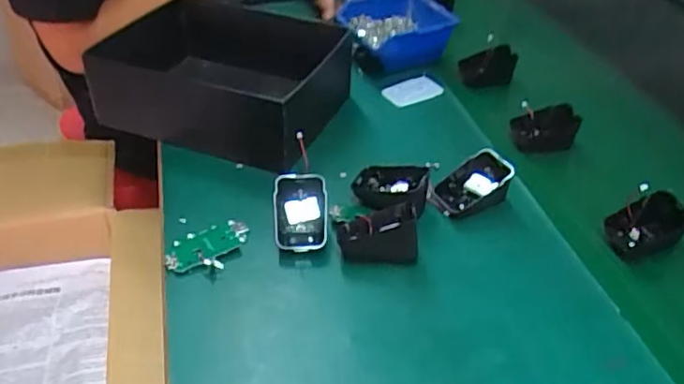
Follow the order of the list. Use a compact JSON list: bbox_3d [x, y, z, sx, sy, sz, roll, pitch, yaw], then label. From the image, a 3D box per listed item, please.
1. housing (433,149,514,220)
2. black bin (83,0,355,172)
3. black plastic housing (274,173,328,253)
[{"bbox_3d":[0.121,-0.006,0.566,0.067,0.041,0.046,-17,44,-21],"label":"housing"},{"bbox_3d":[-0.130,-0.134,0.671,0.245,0.104,0.193,11,41,11],"label":"black bin"},{"bbox_3d":[-0.036,0.017,0.527,0.045,0.018,0.068,-1,83,-2],"label":"black plastic housing"}]

